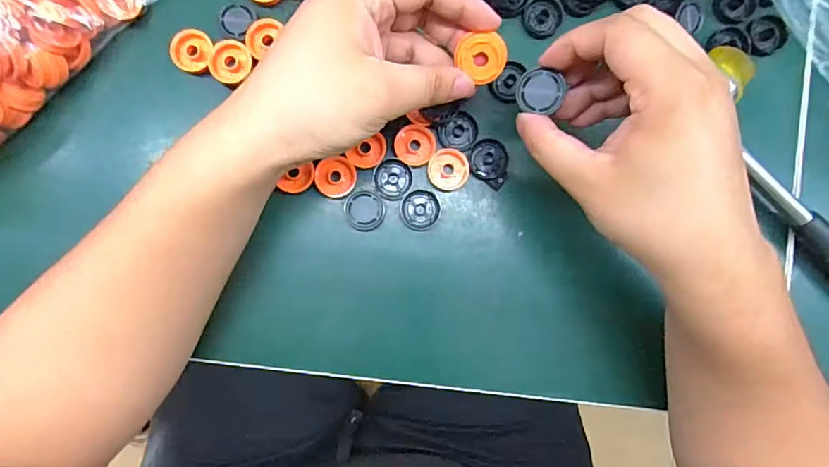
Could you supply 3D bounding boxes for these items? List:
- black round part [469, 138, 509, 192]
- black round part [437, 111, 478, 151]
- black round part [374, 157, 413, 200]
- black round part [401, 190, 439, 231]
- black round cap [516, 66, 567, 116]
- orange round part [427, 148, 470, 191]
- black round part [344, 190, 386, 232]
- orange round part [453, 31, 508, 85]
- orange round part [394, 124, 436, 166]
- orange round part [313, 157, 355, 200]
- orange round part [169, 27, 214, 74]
[{"bbox_3d":[0.049,-0.045,0.320,0.024,0.004,0.032,-2,93,-4],"label":"black round part"},{"bbox_3d":[0.029,-0.066,0.321,0.025,0.005,0.024,0,93,-4],"label":"black round part"},{"bbox_3d":[-0.014,-0.035,0.315,0.024,0.004,0.026,3,93,-4],"label":"black round part"},{"bbox_3d":[0.004,-0.015,0.318,0.025,0.004,0.025,0,93,-4],"label":"black round part"},{"bbox_3d":[0.066,-0.075,0.261,0.022,0.008,0.022,10,101,15],"label":"black round cap"},{"bbox_3d":[0.022,-0.041,0.318,0.026,0.005,0.026,0,93,-4],"label":"orange round part"},{"bbox_3d":[-0.031,-0.014,0.314,0.025,0.004,0.025,0,93,-4],"label":"black round part"},{"bbox_3d":[0.037,-0.092,0.264,0.025,0.008,0.023,-11,114,1],"label":"orange round part"},{"bbox_3d":[0.001,-0.056,0.314,0.025,0.004,0.025,2,93,-4],"label":"orange round part"},{"bbox_3d":[-0.049,-0.035,0.312,0.025,0.004,0.024,0,93,-4],"label":"orange round part"},{"bbox_3d":[-0.140,-0.114,0.311,0.020,0.011,0.026,22,91,-5],"label":"orange round part"}]

